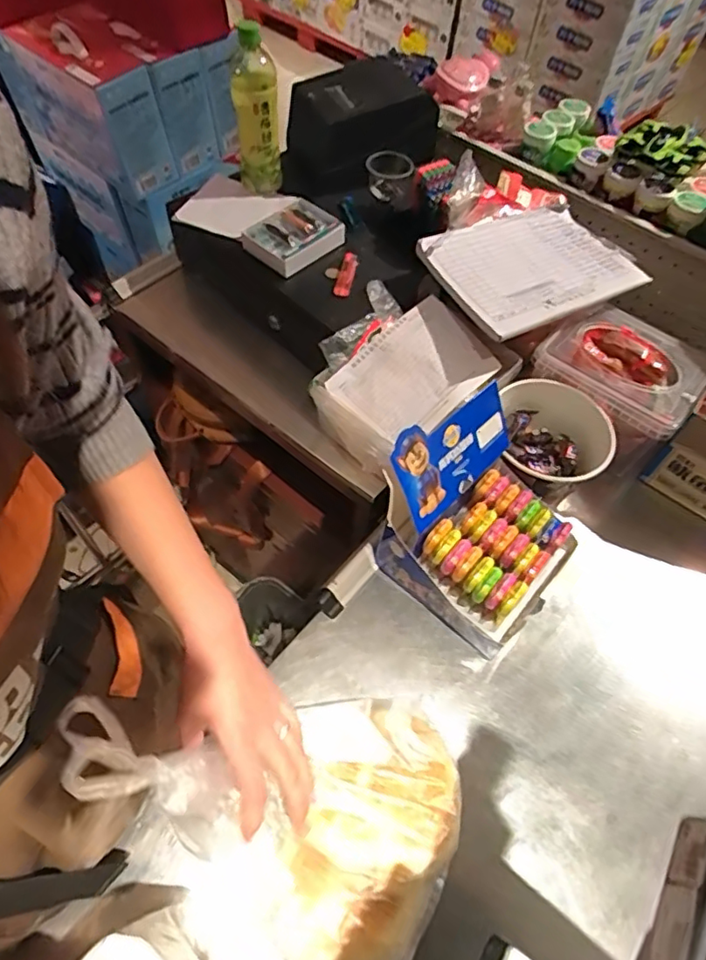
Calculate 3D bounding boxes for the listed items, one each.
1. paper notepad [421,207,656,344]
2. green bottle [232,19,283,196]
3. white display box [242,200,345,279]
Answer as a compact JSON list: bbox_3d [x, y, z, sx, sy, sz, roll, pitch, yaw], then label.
[{"bbox_3d":[0.241,-0.291,0.781,0.258,0.021,0.191,-24,63,-21],"label":"paper notepad"},{"bbox_3d":[-0.140,-0.532,0.839,0.064,0.204,0.062,0,57,-4],"label":"green bottle"},{"bbox_3d":[-0.085,-0.348,0.828,0.105,0.035,0.115,41,63,21],"label":"white display box"}]

